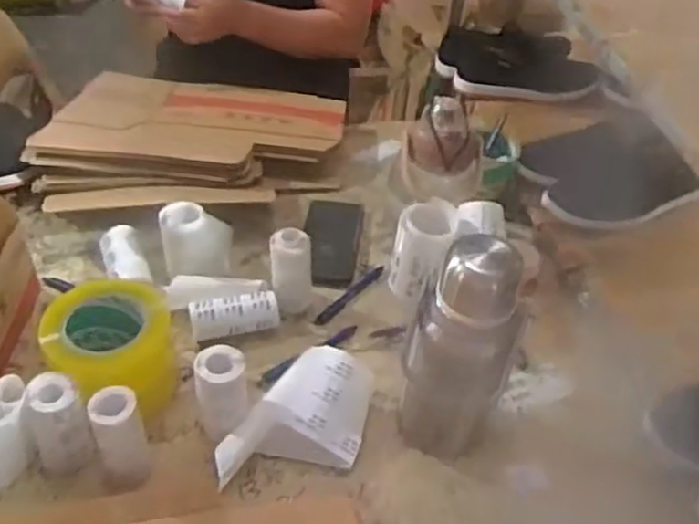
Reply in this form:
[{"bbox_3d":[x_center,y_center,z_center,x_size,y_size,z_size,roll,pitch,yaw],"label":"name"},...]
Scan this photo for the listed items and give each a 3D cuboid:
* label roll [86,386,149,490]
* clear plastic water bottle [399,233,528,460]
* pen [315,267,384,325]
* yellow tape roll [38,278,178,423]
[{"bbox_3d":[-0.211,0.163,0.665,0.042,0.100,0.044,-13,44,-20],"label":"label roll"},{"bbox_3d":[0.101,0.090,0.673,0.093,0.244,0.074,13,42,9],"label":"clear plastic water bottle"},{"bbox_3d":[0.003,0.039,0.898,0.017,0.011,0.132,28,46,24],"label":"pen"},{"bbox_3d":[-0.241,0.096,0.749,0.123,0.114,0.115,3,41,-3],"label":"yellow tape roll"}]

